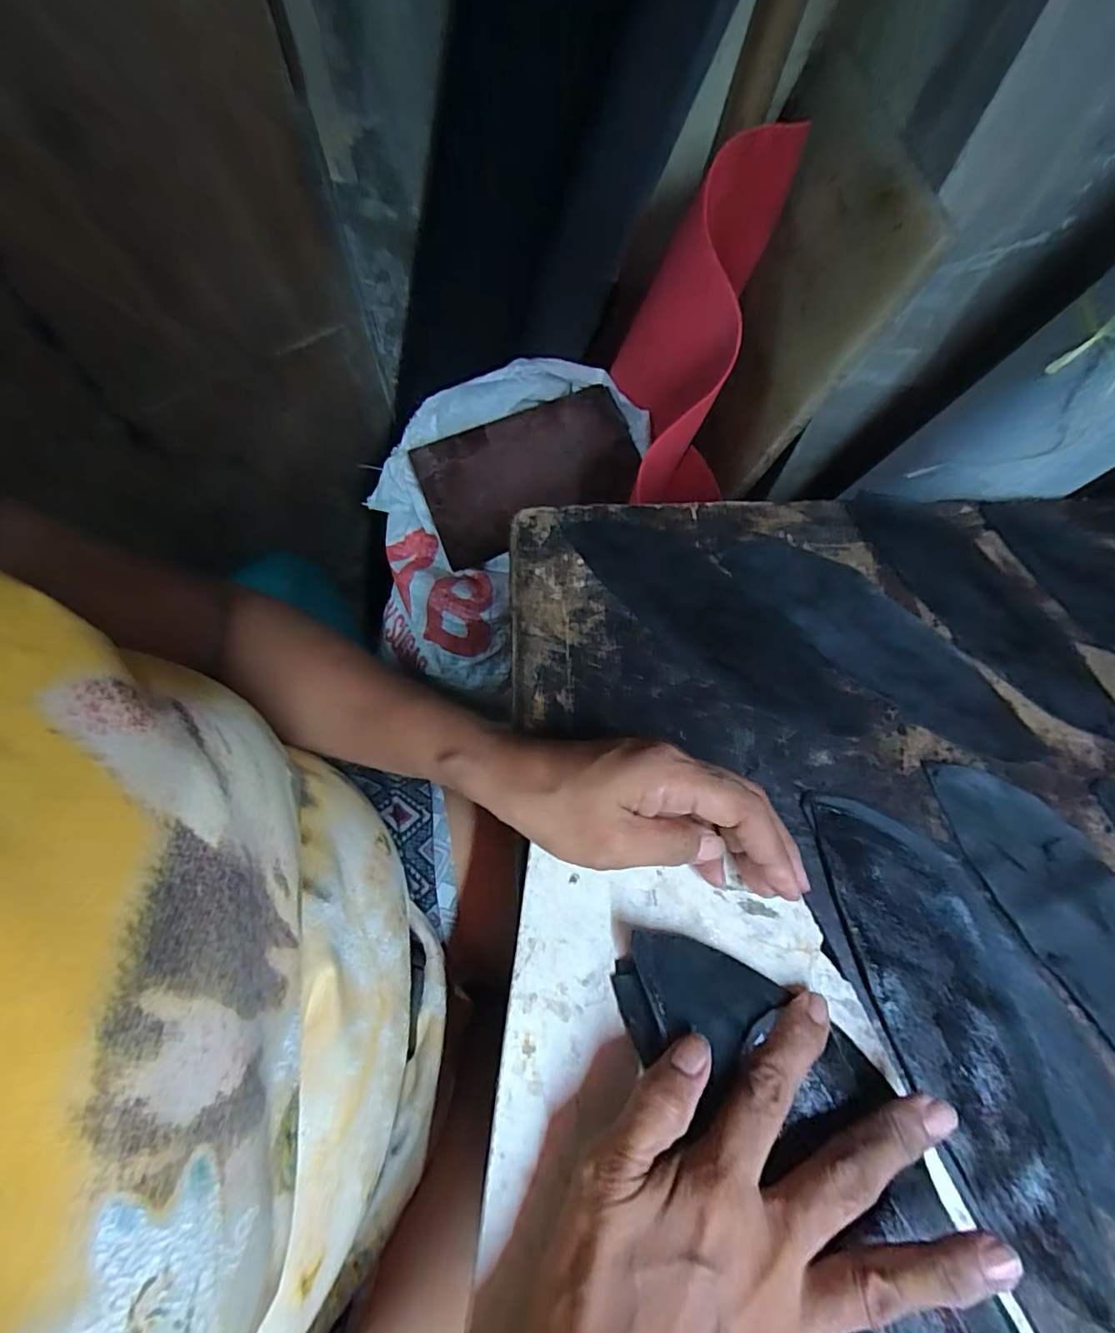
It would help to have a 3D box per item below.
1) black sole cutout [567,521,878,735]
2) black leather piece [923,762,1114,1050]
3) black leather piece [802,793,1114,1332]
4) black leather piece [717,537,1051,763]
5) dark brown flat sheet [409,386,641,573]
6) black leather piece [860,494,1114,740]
[{"bbox_3d":[0.098,-0.031,0.352,0.067,0.004,0.215,-39,73,-17],"label":"black sole cutout"},{"bbox_3d":[0.285,0.145,0.284,0.070,0.006,0.213,-21,69,-11],"label":"black leather piece"},{"bbox_3d":[0.193,0.169,0.268,0.071,0.004,0.214,-11,67,-7],"label":"black leather piece"},{"bbox_3d":[0.205,-0.018,0.351,0.069,0.004,0.213,-41,74,-18],"label":"black leather piece"},{"bbox_3d":[-0.039,-0.254,0.718,0.275,0.018,0.170,-23,84,-2],"label":"dark brown flat sheet"},{"bbox_3d":[0.288,-0.041,0.366,0.076,0.004,0.202,-24,69,-12],"label":"black leather piece"}]

